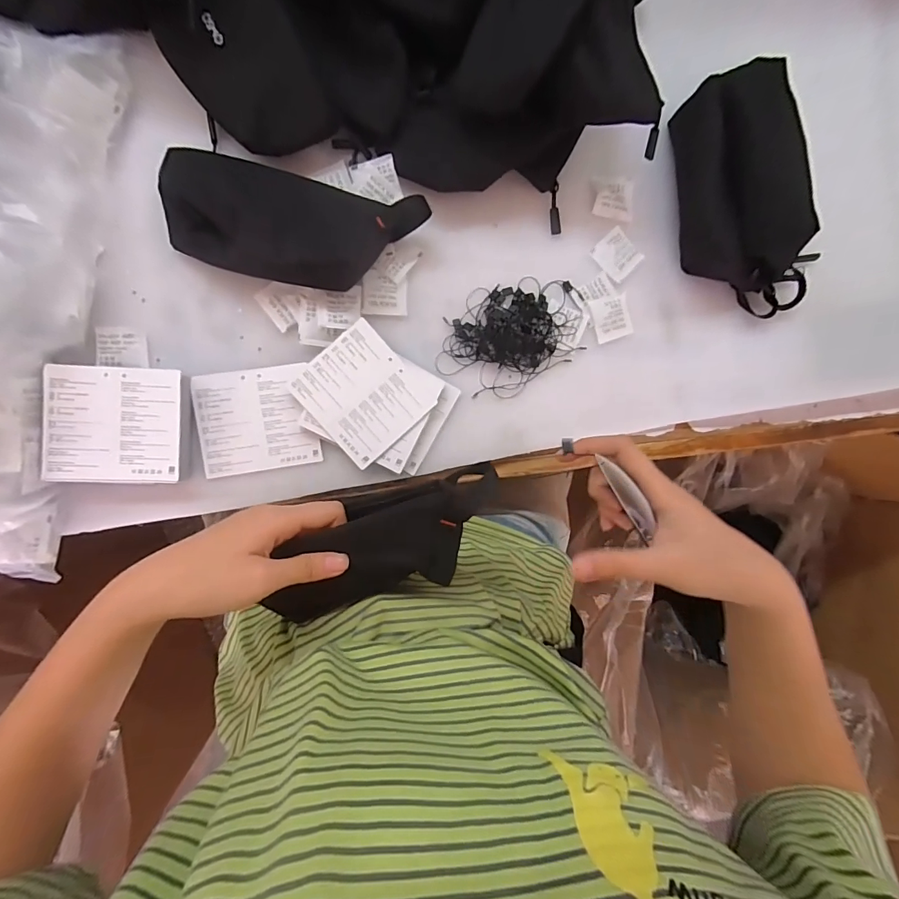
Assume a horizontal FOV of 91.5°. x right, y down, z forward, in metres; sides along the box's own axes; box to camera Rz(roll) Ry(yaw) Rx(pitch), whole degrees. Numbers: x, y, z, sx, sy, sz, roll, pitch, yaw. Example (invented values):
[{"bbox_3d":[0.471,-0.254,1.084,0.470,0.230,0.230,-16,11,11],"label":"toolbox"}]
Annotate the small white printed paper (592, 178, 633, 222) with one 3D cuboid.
[{"bbox_3d":[0.157,-0.240,0.420,0.042,0.006,0.035,4,91,-7],"label":"small white printed paper"}]

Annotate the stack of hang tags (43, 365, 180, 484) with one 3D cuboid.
[{"bbox_3d":[-0.269,-0.020,0.361,0.098,0.030,0.090,1,92,-7],"label":"stack of hang tags"}]

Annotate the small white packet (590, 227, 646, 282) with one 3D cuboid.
[{"bbox_3d":[0.162,-0.188,0.422,0.041,0.004,0.038,45,86,-6],"label":"small white packet"}]

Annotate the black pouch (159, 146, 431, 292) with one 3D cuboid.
[{"bbox_3d":[-0.131,-0.184,0.355,0.207,0.062,0.089,11,91,-7],"label":"black pouch"}]

